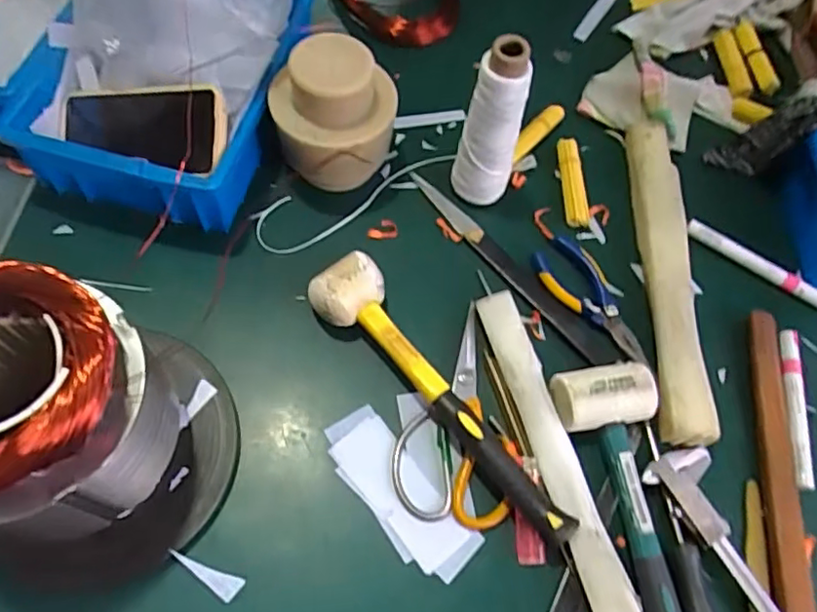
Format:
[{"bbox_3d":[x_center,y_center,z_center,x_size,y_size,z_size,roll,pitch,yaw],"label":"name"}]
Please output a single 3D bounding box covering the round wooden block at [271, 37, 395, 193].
[{"bbox_3d":[-0.069,-0.165,0.573,0.087,0.133,0.093,1,64,-3],"label":"round wooden block"}]

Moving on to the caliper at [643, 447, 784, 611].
[{"bbox_3d":[0.265,0.208,0.458,0.059,0.018,0.227,-25,68,-14],"label":"caliper"}]

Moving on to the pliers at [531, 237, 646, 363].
[{"bbox_3d":[0.171,-0.010,0.567,0.057,0.017,0.133,-34,70,-18],"label":"pliers"}]

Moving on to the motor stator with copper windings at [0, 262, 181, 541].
[{"bbox_3d":[-0.233,0.075,0.410,0.126,0.187,0.137,1,63,-3],"label":"motor stator with copper windings"}]

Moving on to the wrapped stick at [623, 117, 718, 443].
[{"bbox_3d":[0.237,-0.040,0.578,0.043,0.021,0.332,5,64,-1],"label":"wrapped stick"}]

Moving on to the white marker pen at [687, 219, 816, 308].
[{"bbox_3d":[0.336,-0.041,0.600,0.144,0.016,0.018,30,66,11],"label":"white marker pen"}]

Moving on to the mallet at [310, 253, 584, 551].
[{"bbox_3d":[0.029,0.066,0.505,0.061,0.050,0.284,-41,73,-20],"label":"mallet"}]

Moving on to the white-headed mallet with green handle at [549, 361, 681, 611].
[{"bbox_3d":[0.173,0.180,0.455,0.077,0.041,0.279,-6,64,-6],"label":"white-headed mallet with green handle"}]

